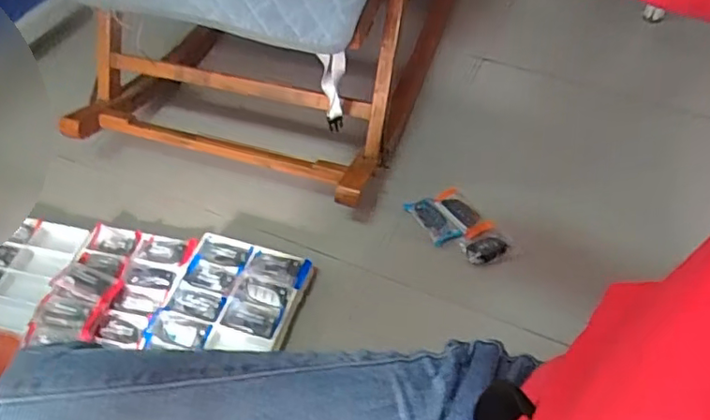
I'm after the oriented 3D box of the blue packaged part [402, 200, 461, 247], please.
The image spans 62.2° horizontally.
[{"bbox_3d":[0.125,0.015,0.953,0.045,0.013,0.099,-26,56,-20],"label":"blue packaged part"}]

